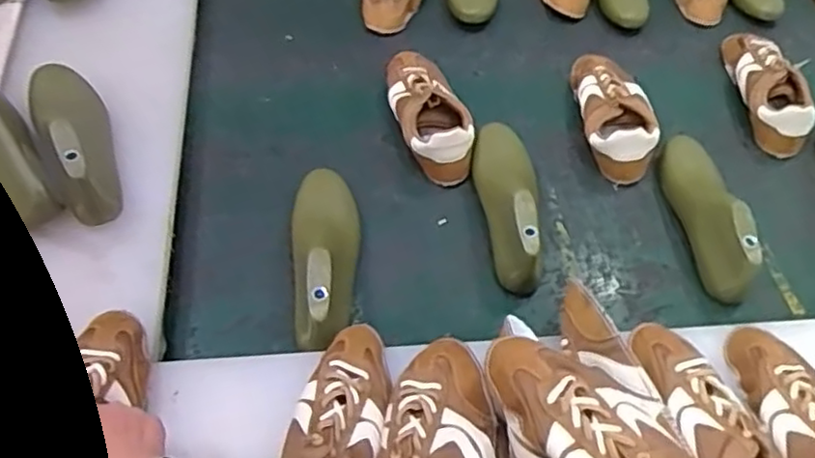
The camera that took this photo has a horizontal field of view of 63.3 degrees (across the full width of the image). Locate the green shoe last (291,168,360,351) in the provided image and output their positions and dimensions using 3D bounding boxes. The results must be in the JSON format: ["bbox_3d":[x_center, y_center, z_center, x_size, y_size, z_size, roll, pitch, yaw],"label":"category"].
[{"bbox_3d":[-0.097,0.023,0.758,0.077,0.090,0.243,2,57,-2],"label":"green shoe last"}]

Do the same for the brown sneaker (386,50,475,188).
[{"bbox_3d":[0.026,-0.167,0.908,0.094,0.073,0.231,-8,57,-10],"label":"brown sneaker"}]

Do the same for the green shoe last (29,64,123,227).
[{"bbox_3d":[-0.389,-0.117,0.760,0.079,0.082,0.231,-21,60,-16],"label":"green shoe last"}]

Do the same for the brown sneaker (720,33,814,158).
[{"bbox_3d":[0.533,-0.216,0.989,0.081,0.070,0.227,4,56,-2],"label":"brown sneaker"}]

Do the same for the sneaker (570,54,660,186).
[{"bbox_3d":[0.288,-0.173,0.938,0.090,0.067,0.228,0,56,-5],"label":"sneaker"}]

